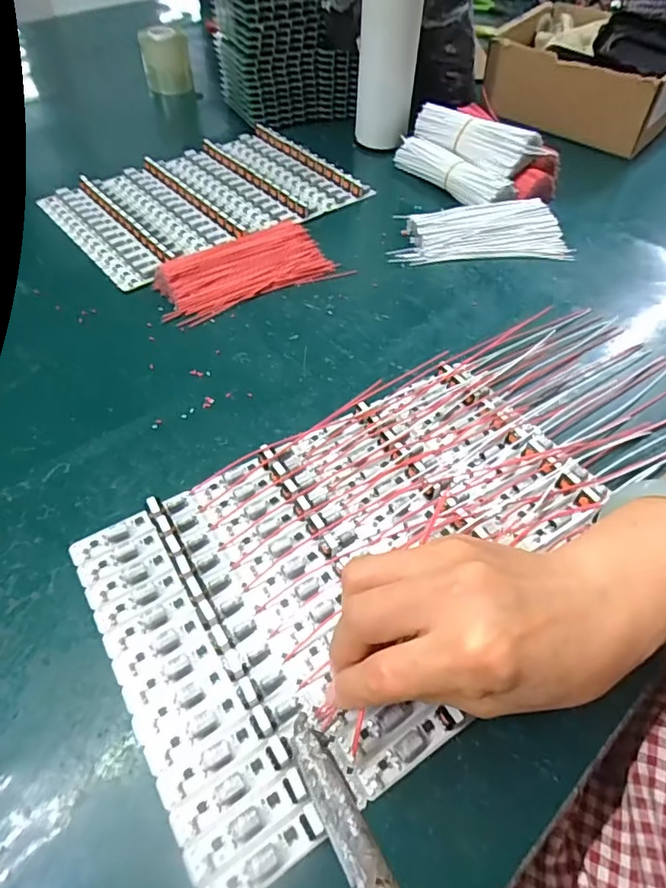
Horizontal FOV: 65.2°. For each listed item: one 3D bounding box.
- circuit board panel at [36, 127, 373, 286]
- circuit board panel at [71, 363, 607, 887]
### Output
[{"bbox_3d":[-0.133,-0.259,0.541,0.283,0.015,0.188,-30,59,-22],"label":"circuit board panel"},{"bbox_3d":[0.021,0.061,0.298,0.286,0.014,0.188,-27,58,-20],"label":"circuit board panel"}]

